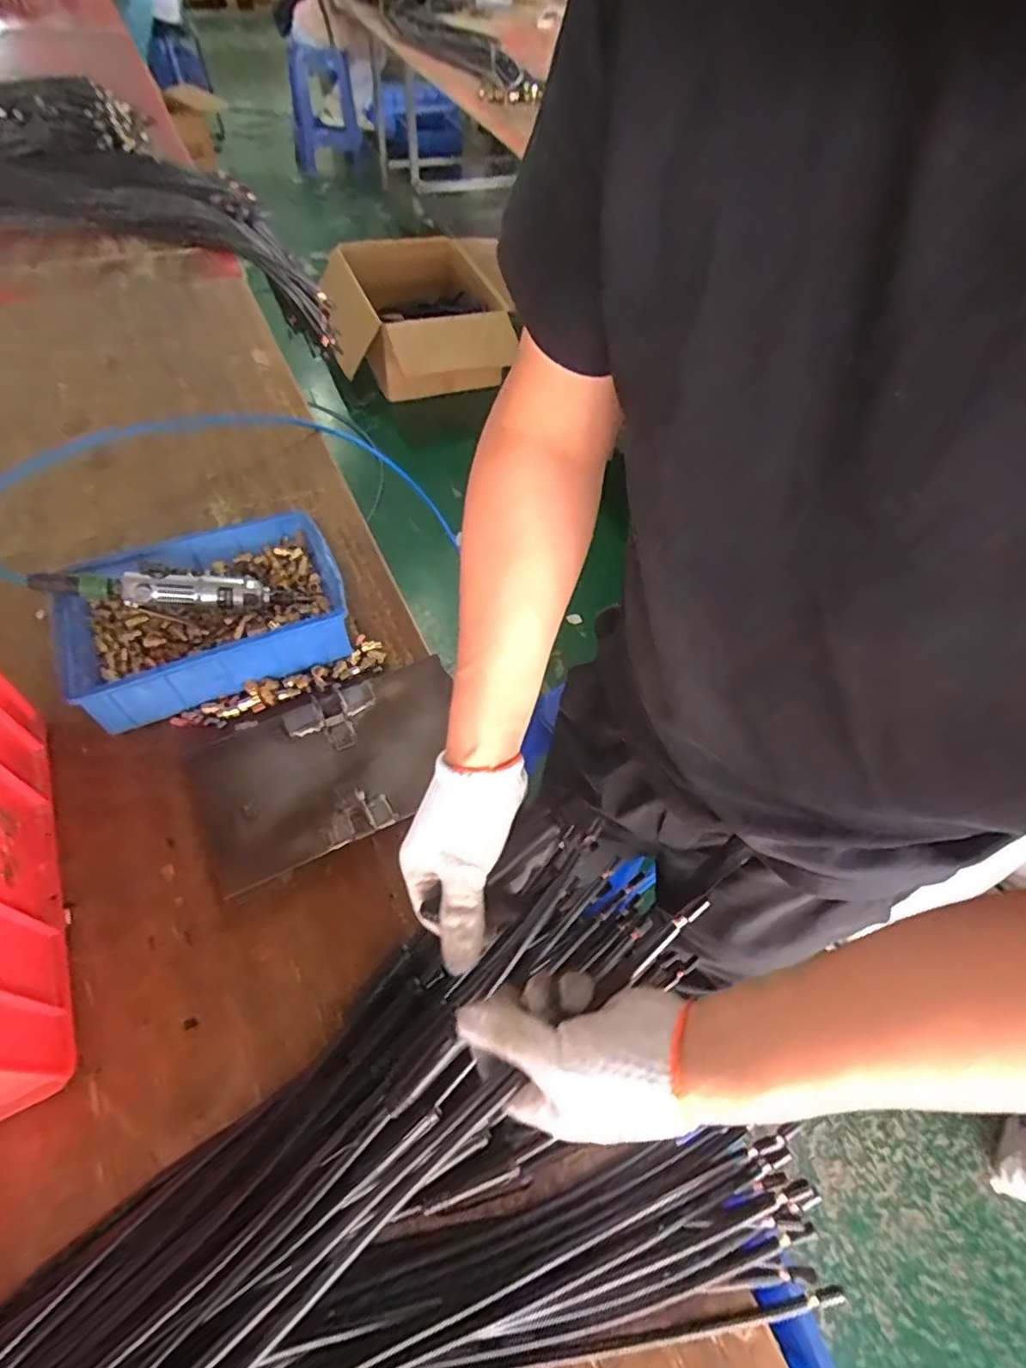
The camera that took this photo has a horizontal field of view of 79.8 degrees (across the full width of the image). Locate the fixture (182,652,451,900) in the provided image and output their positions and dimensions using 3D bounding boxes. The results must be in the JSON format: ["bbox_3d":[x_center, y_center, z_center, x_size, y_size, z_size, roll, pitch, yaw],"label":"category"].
[{"bbox_3d":[-0.184,0.078,0.647,0.280,0.027,0.177,-25,61,-18],"label":"fixture"}]

